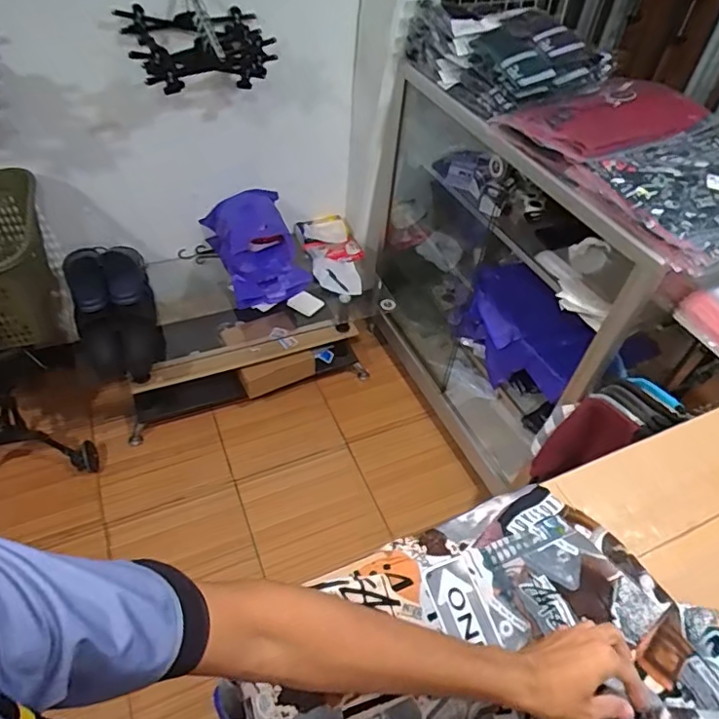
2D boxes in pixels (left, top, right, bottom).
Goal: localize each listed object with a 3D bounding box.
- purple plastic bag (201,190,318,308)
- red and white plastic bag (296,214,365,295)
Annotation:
[{"bbox_3d":[-0.336,-0.384,1.759,0.236,0.274,0.329,-20,53,-21],"label":"purple plastic bag"},{"bbox_3d":[-0.084,-0.367,1.899,0.191,0.083,0.332,-11,50,-14],"label":"red and white plastic bag"}]

